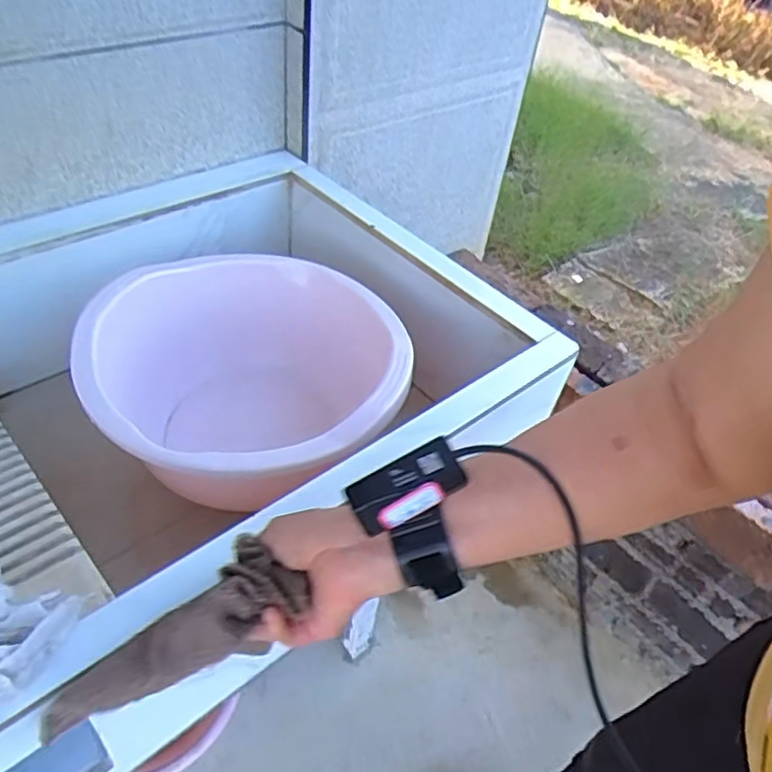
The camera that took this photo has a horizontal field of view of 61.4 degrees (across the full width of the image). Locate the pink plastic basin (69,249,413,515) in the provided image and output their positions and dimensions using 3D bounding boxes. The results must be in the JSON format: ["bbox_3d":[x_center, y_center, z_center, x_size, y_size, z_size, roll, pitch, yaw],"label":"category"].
[{"bbox_3d":[-0.160,0.029,0.779,0.338,0.228,0.340,5,45,-5],"label":"pink plastic basin"}]

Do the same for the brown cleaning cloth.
[{"bbox_3d":[-0.135,0.155,0.403,0.164,0.031,0.070,-31,52,-18],"label":"brown cleaning cloth"}]

